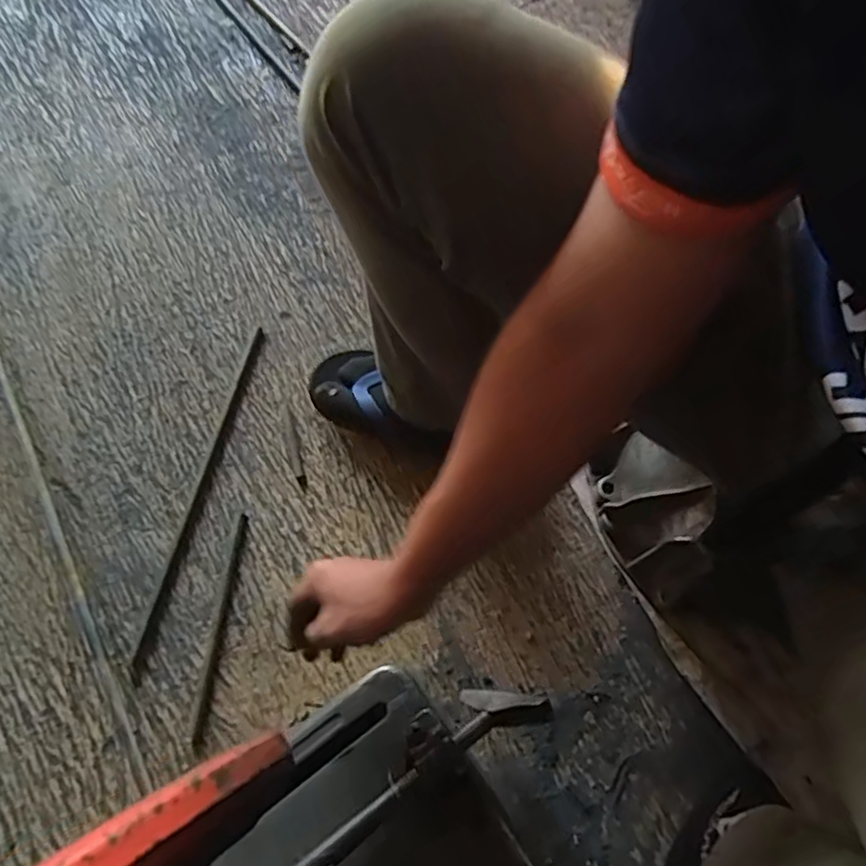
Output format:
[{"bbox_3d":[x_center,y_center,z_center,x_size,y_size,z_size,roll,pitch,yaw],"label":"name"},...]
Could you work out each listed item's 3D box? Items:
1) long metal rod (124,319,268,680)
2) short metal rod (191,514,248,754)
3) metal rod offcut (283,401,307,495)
[{"bbox_3d":[-0.257,0.059,0.724,0.017,0.007,0.411,10,66,5],"label":"long metal rod"},{"bbox_3d":[-0.215,0.195,0.659,0.008,0.005,0.229,4,66,3],"label":"short metal rod"},{"bbox_3d":[-0.160,0.014,0.741,0.013,0.004,0.112,-14,66,-6],"label":"metal rod offcut"}]

